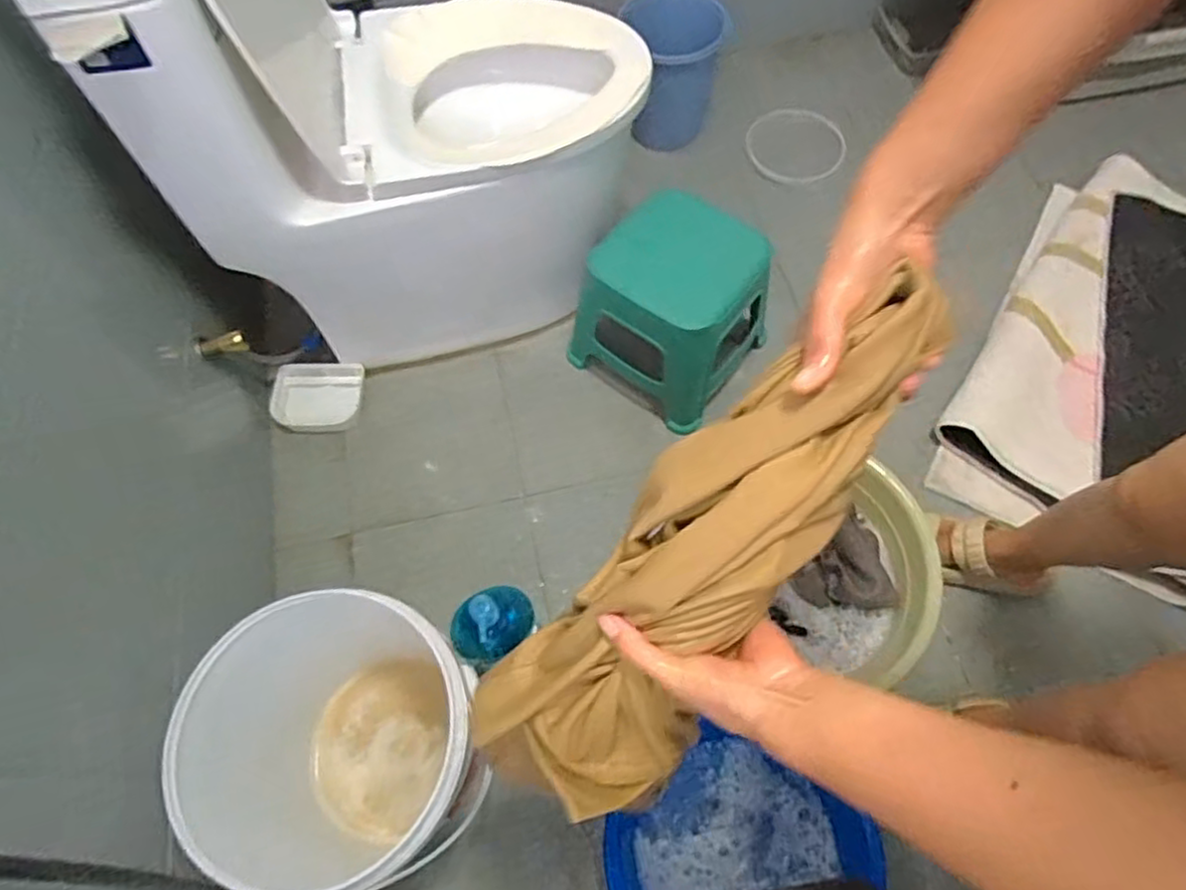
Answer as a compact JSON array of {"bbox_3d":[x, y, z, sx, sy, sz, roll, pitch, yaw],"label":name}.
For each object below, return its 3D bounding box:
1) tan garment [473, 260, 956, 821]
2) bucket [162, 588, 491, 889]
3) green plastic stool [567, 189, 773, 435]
[{"bbox_3d":[0.070,0.069,0.425,0.119,0.062,0.387,41,106,20],"label":"tan garment"},{"bbox_3d":[-0.273,0.367,0.835,0.280,0.359,0.277,-1,63,1],"label":"bucket"},{"bbox_3d":[0.135,-0.223,1.187,0.261,0.285,0.239,34,69,17],"label":"green plastic stool"}]

